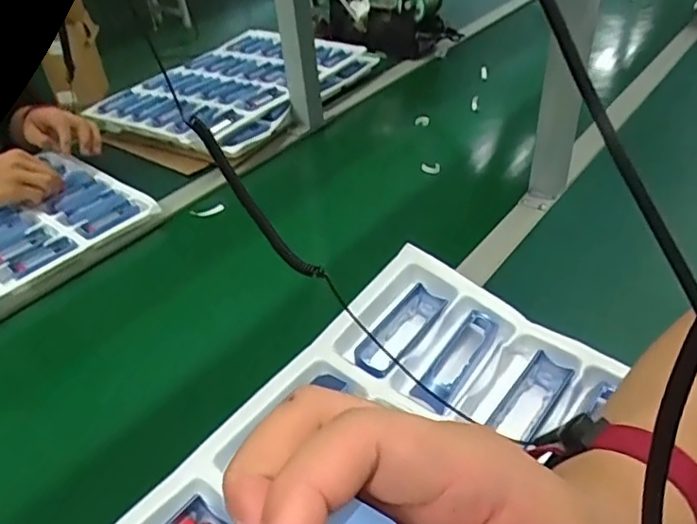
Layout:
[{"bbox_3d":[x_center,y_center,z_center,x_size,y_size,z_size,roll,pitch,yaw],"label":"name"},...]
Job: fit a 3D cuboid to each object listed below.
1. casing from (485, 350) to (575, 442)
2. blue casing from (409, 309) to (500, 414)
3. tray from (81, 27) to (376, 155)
[{"bbox_3d":[0.121,0.092,0.387,0.027,0.020,0.067,27,49,34],"label":"casing"},{"bbox_3d":[0.075,0.067,0.399,0.024,0.017,0.087,22,46,29],"label":"blue casing"},{"bbox_3d":[-0.211,-0.333,1.108,0.347,0.046,0.462,19,45,27],"label":"tray"}]

